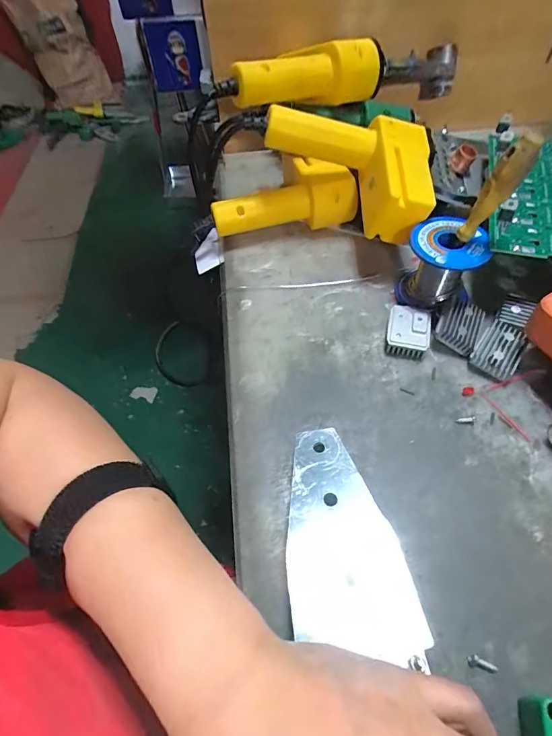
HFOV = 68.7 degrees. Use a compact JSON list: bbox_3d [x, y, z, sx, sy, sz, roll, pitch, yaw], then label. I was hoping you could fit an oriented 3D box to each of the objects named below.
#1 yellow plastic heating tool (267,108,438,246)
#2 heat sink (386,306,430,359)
[{"bbox_3d":[0.063,-0.173,0.356,0.142,0.051,0.112,1,69,-5],"label":"yellow plastic heating tool"},{"bbox_3d":[0.111,-0.030,0.340,0.034,0.016,0.043,10,56,11],"label":"heat sink"}]

